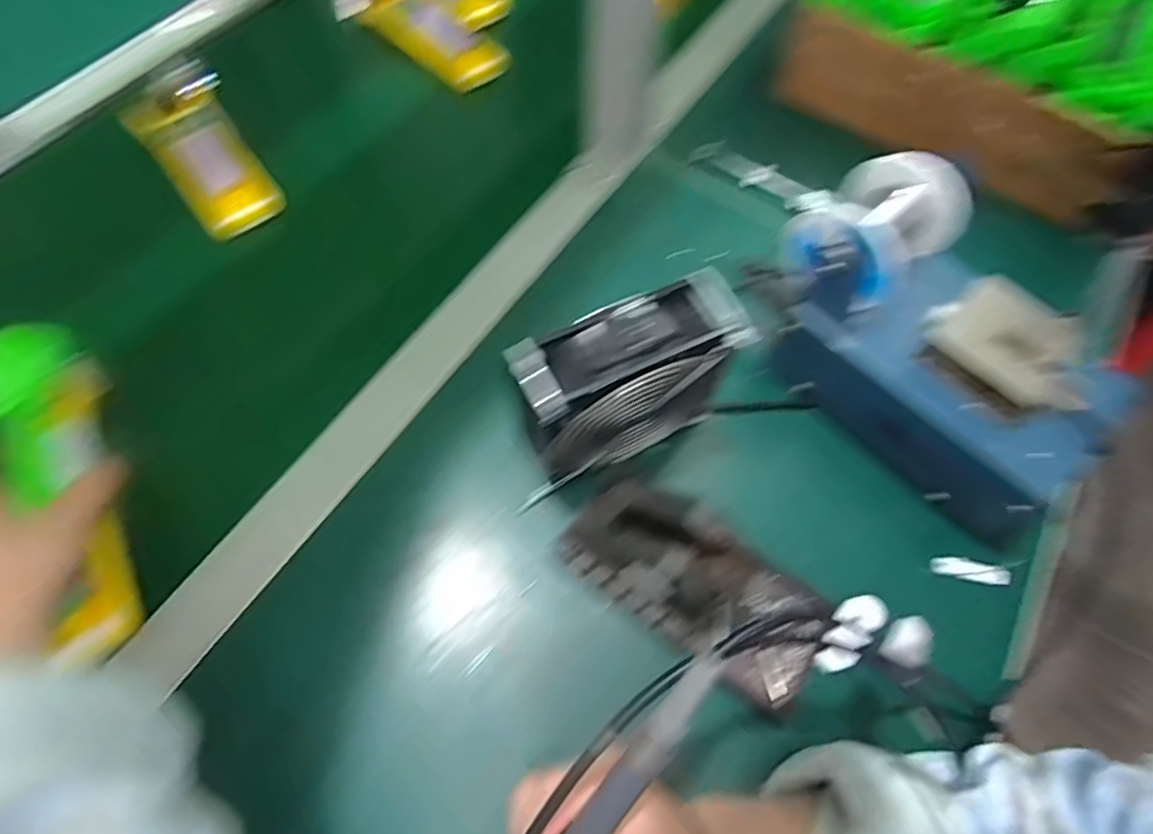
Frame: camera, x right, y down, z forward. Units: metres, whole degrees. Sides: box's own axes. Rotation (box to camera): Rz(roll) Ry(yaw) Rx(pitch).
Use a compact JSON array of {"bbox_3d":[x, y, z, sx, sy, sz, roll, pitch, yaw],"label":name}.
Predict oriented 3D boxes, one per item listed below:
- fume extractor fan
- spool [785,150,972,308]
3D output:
[{"bbox_3d":[0.025,-0.010,0.358,0.124,0.124,0.050,-22,65,-13],"label":"fume extractor fan"},{"bbox_3d":[0.177,-0.108,0.366,0.098,0.071,0.067,-41,70,-20],"label":"spool"}]

